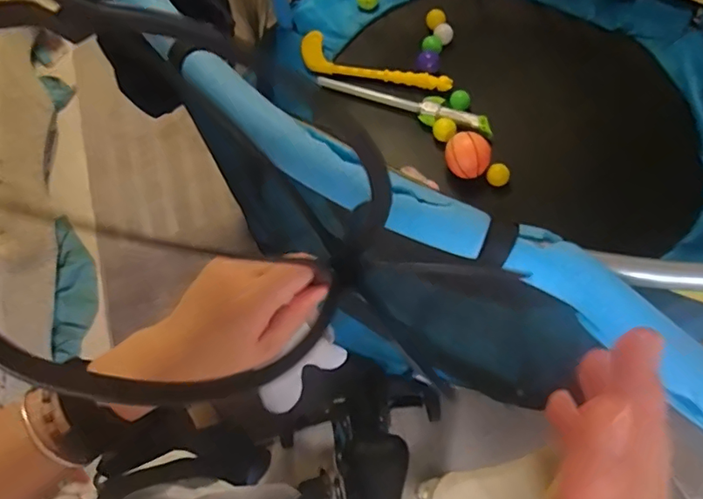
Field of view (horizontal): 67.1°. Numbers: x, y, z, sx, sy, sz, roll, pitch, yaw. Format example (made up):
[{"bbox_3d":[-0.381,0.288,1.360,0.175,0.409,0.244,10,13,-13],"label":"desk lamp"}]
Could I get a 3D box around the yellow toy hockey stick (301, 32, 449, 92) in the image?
[{"bbox_3d":[0.059,-0.499,1.471,0.440,0.034,0.090,20,70,9],"label":"yellow toy hockey stick"}]

